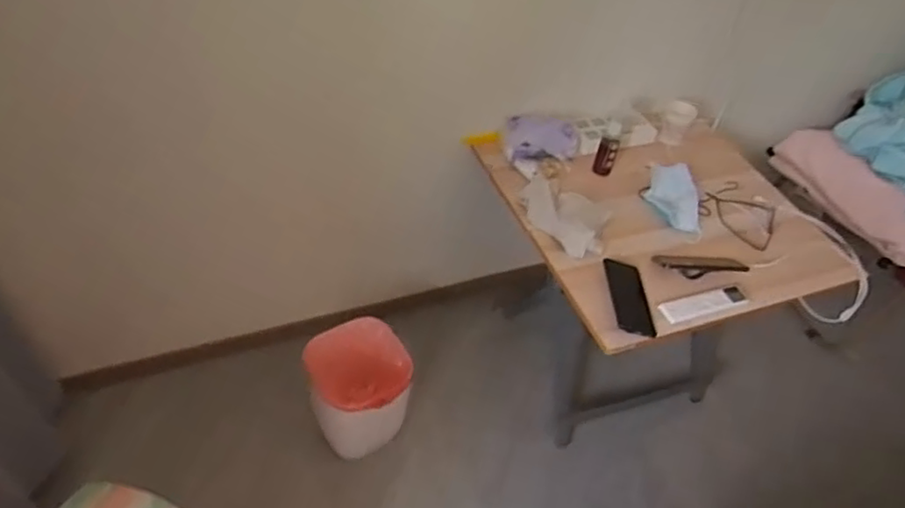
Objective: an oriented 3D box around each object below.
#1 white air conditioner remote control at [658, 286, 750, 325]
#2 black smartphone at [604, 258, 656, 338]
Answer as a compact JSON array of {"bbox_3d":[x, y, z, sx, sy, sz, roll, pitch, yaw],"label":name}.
[{"bbox_3d":[0.451,0.087,1.193,0.180,0.011,0.046,-13,49,-20],"label":"white air conditioner remote control"},{"bbox_3d":[0.313,0.075,1.181,0.064,0.013,0.158,2,46,-6],"label":"black smartphone"}]

